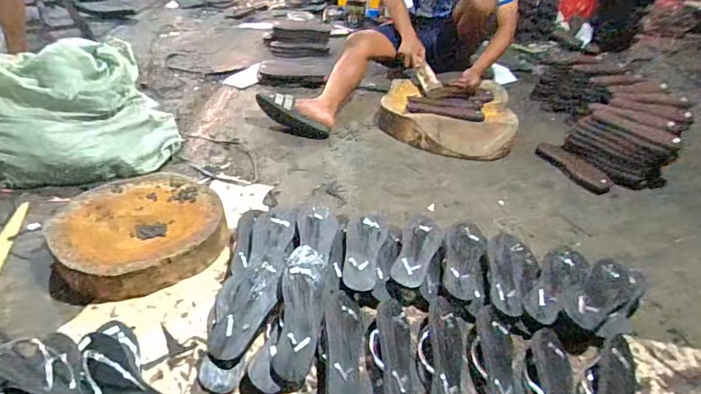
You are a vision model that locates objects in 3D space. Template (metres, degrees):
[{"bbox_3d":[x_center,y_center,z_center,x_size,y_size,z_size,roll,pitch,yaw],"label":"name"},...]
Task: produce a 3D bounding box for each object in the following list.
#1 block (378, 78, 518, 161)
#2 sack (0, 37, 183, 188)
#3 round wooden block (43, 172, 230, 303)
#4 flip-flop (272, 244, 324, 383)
[{"bbox_3d":[0.343,-0.306,1.639,0.468,0.113,0.442,9,40,5],"label":"block"},{"bbox_3d":[-0.874,-0.300,1.362,0.596,0.266,0.440,-14,43,-21],"label":"sack"},{"bbox_3d":[-0.493,0.074,1.061,0.355,0.089,0.349,3,40,-2],"label":"round wooden block"},{"bbox_3d":[-0.093,0.220,0.865,0.089,0.032,0.255,5,65,0],"label":"flip-flop"}]

